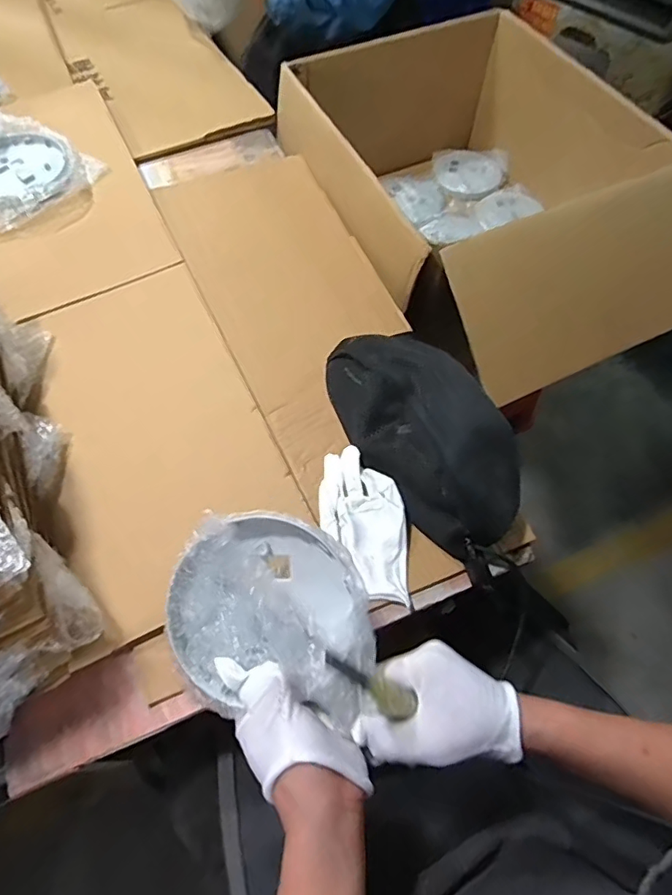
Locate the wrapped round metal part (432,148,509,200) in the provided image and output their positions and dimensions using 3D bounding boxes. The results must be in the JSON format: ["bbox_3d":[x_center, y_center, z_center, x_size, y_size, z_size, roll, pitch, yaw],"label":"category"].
[{"bbox_3d":[0.285,-0.561,1.081,0.176,0.034,0.122,-12,62,-9],"label":"wrapped round metal part"}]

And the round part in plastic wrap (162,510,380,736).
[{"bbox_3d":[-0.048,0.121,0.390,0.137,0.045,0.137,0,78,2],"label":"round part in plastic wrap"}]

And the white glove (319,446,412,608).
[{"bbox_3d":[0.030,0.074,0.538,0.085,0.022,0.166,-16,63,-11],"label":"white glove"}]

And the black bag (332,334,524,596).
[{"bbox_3d":[0.098,-0.015,0.559,0.133,0.074,0.295,-25,65,-15],"label":"black bag"}]

